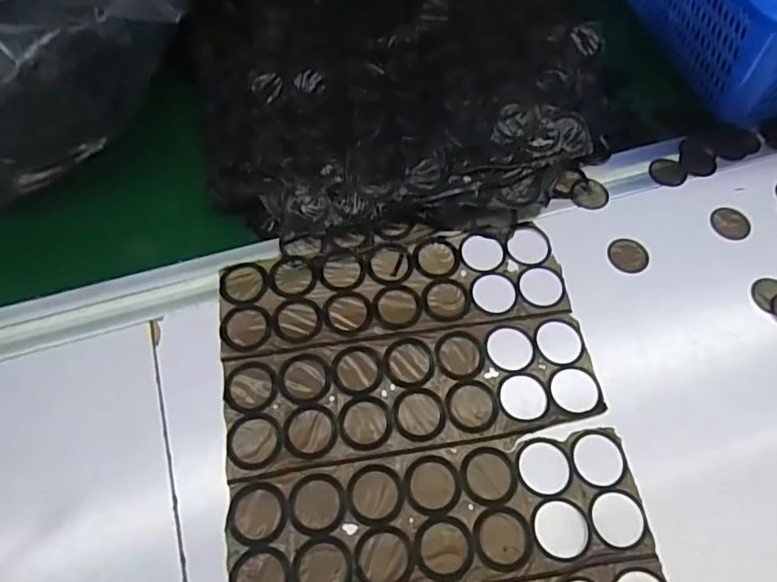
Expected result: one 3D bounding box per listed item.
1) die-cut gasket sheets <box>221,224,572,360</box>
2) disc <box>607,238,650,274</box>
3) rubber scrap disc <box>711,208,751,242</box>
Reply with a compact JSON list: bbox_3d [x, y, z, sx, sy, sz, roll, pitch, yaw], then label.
[{"bbox_3d":[0.004,-0.003,0.376,0.228,0.004,0.072,-8,63,-5],"label":"die-cut gasket sheets"},{"bbox_3d":[0.171,-0.025,0.395,0.029,0.005,0.025,36,68,17],"label":"disc"},{"bbox_3d":[0.252,-0.050,0.408,0.028,0.004,0.029,0,62,0],"label":"rubber scrap disc"}]

